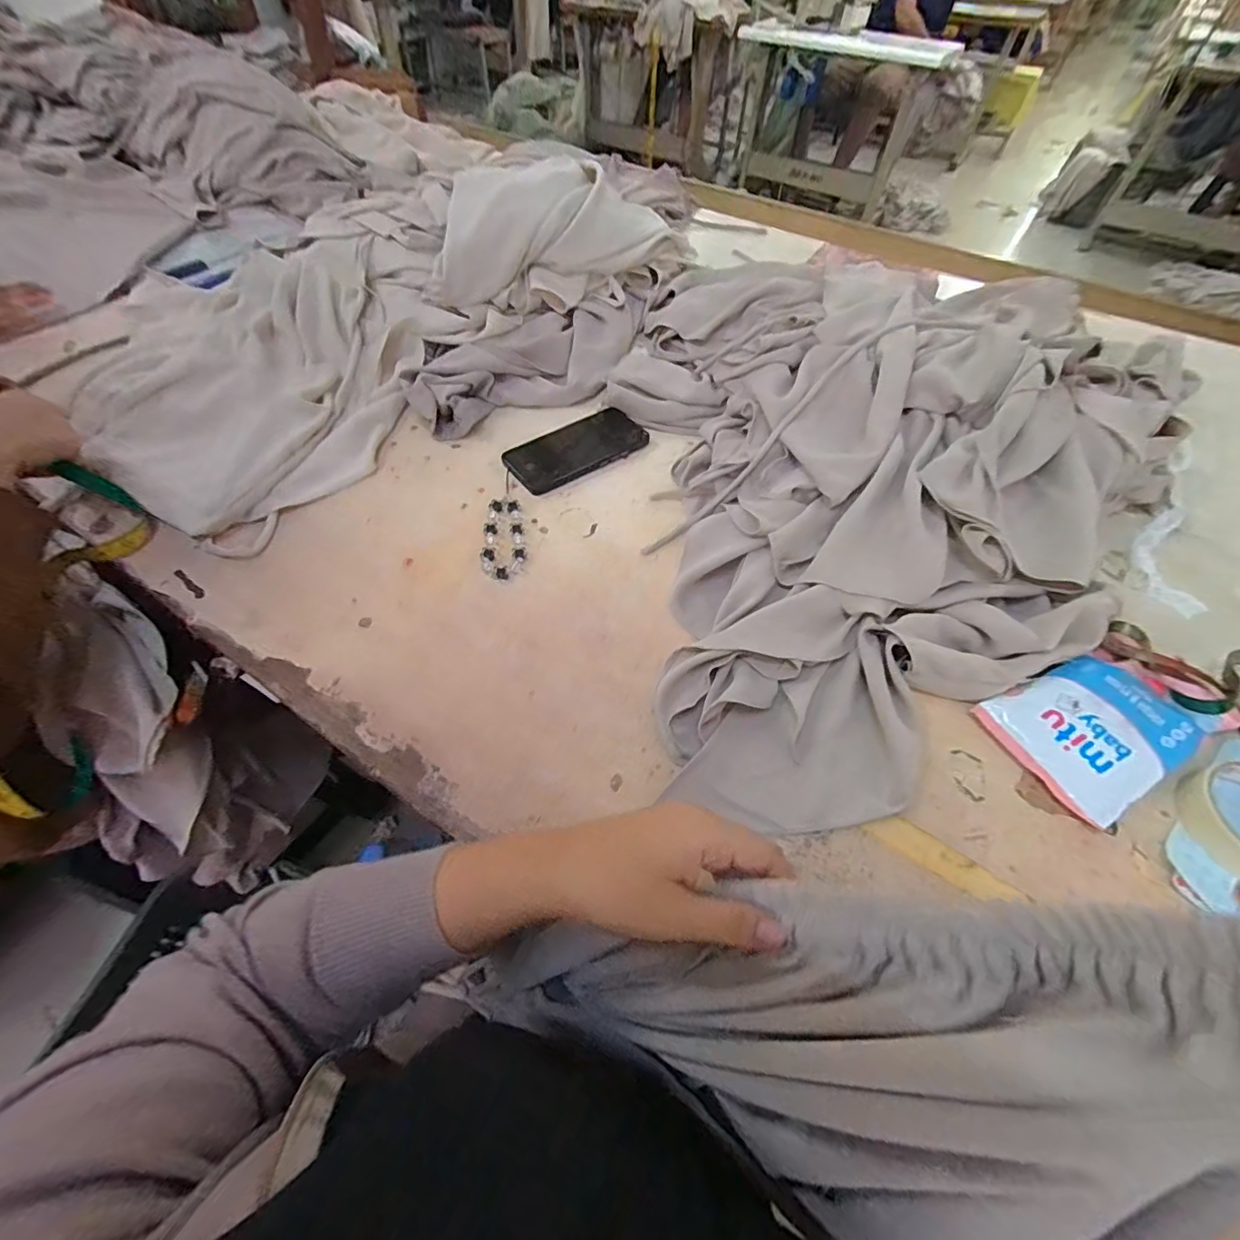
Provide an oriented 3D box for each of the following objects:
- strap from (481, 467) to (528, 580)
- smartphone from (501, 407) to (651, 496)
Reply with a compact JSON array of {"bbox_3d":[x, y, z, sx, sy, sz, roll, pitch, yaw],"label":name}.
[{"bbox_3d":[-0.121,-0.101,0.541,0.042,0.009,0.146,-8,58,-7],"label":"strap"},{"bbox_3d":[-0.052,-0.203,0.617,0.165,0.010,0.086,-30,63,-20],"label":"smartphone"}]

